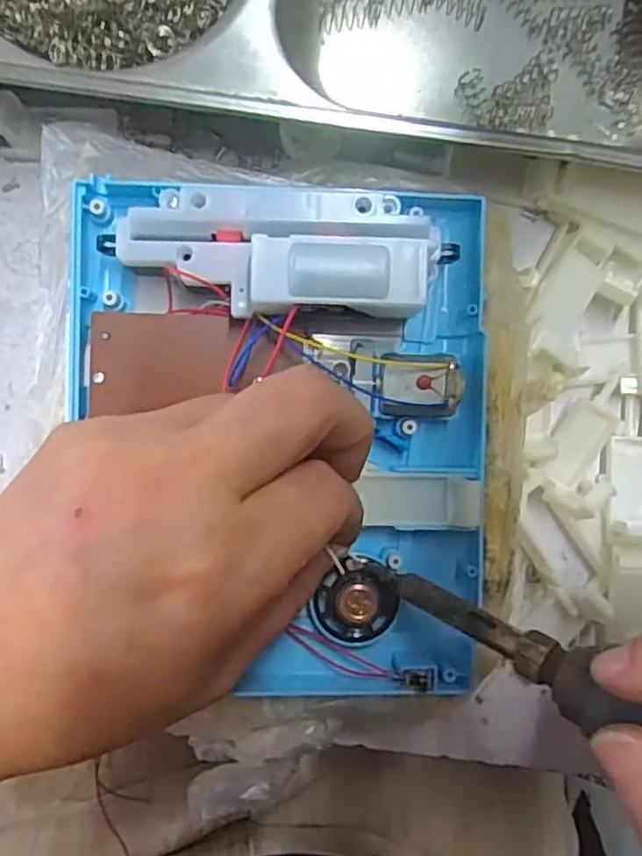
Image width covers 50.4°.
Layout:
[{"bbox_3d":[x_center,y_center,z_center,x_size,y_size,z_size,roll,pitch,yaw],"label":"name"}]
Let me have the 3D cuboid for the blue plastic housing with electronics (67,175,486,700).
[{"bbox_3d":[-0.012,0.006,0.212,0.130,0.040,0.161,1,92,-3],"label":"blue plastic housing with electronics"}]

